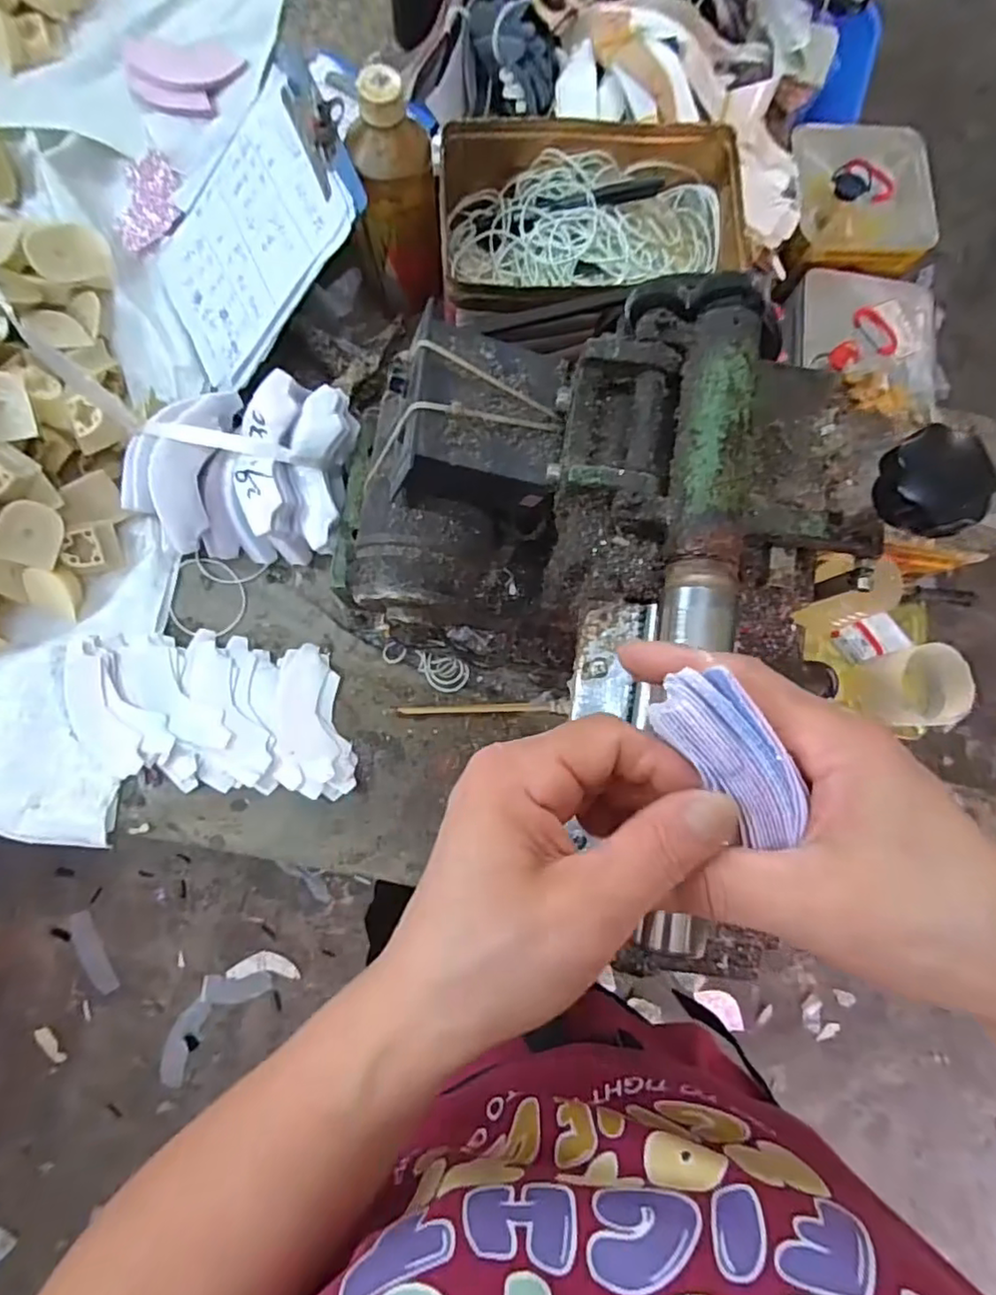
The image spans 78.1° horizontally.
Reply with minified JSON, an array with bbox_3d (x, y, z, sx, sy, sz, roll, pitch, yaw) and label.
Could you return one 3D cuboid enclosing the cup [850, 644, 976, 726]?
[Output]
[{"bbox_3d":[0.566,0.057,0.843,0.095,0.104,0.107,-11,83,-5],"label":"cup"}]

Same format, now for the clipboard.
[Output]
[{"bbox_3d":[-0.202,-0.334,0.505,0.226,0.015,0.153,-27,85,33],"label":"clipboard"}]

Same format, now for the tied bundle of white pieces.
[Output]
[{"bbox_3d":[-0.208,-0.141,0.493,0.177,0.089,0.122,10,82,-2],"label":"tied bundle of white pieces"}]

